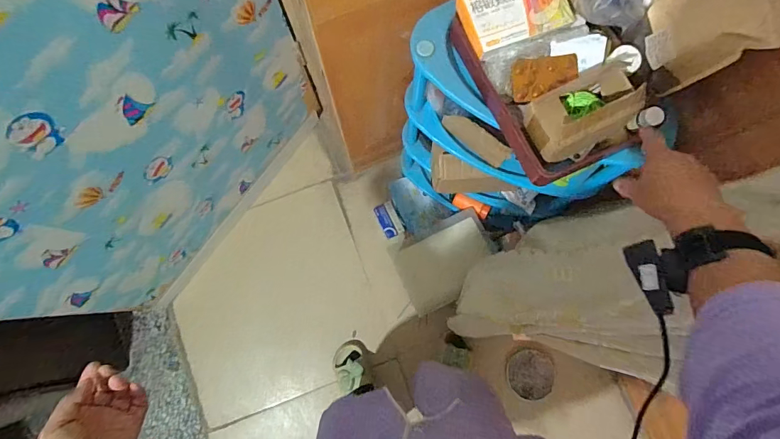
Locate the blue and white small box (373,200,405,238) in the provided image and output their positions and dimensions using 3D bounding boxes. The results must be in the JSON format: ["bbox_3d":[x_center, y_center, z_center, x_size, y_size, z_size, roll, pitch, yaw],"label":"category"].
[{"bbox_3d":[0.000,0.001,1.329,0.067,0.027,0.109,-26,82,-5],"label":"blue and white small box"}]

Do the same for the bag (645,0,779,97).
[{"bbox_3d":[0.429,-0.281,0.560,0.022,0.166,0.165,-4,85,-23],"label":"bag"}]

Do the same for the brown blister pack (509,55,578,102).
[{"bbox_3d":[0.243,-0.222,0.658,0.100,0.004,0.063,-7,101,2],"label":"brown blister pack"}]

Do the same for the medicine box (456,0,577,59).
[{"bbox_3d":[0.195,-0.326,0.646,0.160,0.026,0.103,-21,81,-5],"label":"medicine box"}]

